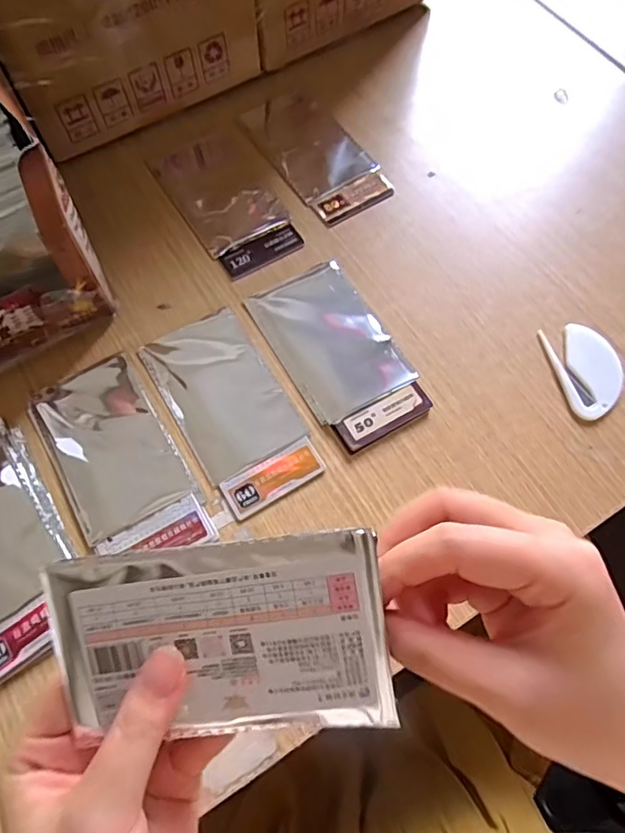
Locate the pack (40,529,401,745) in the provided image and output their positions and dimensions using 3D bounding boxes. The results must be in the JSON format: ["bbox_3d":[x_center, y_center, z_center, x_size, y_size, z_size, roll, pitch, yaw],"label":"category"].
[{"bbox_3d":[-0.034,0.080,0.195,0.118,0.004,0.069,-6,97,4],"label":"pack"}]

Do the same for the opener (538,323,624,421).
[{"bbox_3d":[0.193,-0.034,0.384,0.044,0.007,0.070,-11,68,-4],"label":"opener"}]

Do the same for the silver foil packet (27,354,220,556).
[{"bbox_3d":[-0.129,0.029,0.358,0.072,0.005,0.149,-29,70,-11],"label":"silver foil packet"}]

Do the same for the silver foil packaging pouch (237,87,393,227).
[{"bbox_3d":[-0.001,-0.229,0.475,0.070,0.011,0.162,-31,68,-10],"label":"silver foil packaging pouch"}]

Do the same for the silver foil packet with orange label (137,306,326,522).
[{"bbox_3d":[-0.056,-0.007,0.376,0.072,0.004,0.145,-30,70,-11],"label":"silver foil packet with orange label"}]

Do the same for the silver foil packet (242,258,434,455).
[{"bbox_3d":[0.018,-0.048,0.390,0.077,0.007,0.143,-29,70,-11],"label":"silver foil packet"}]

